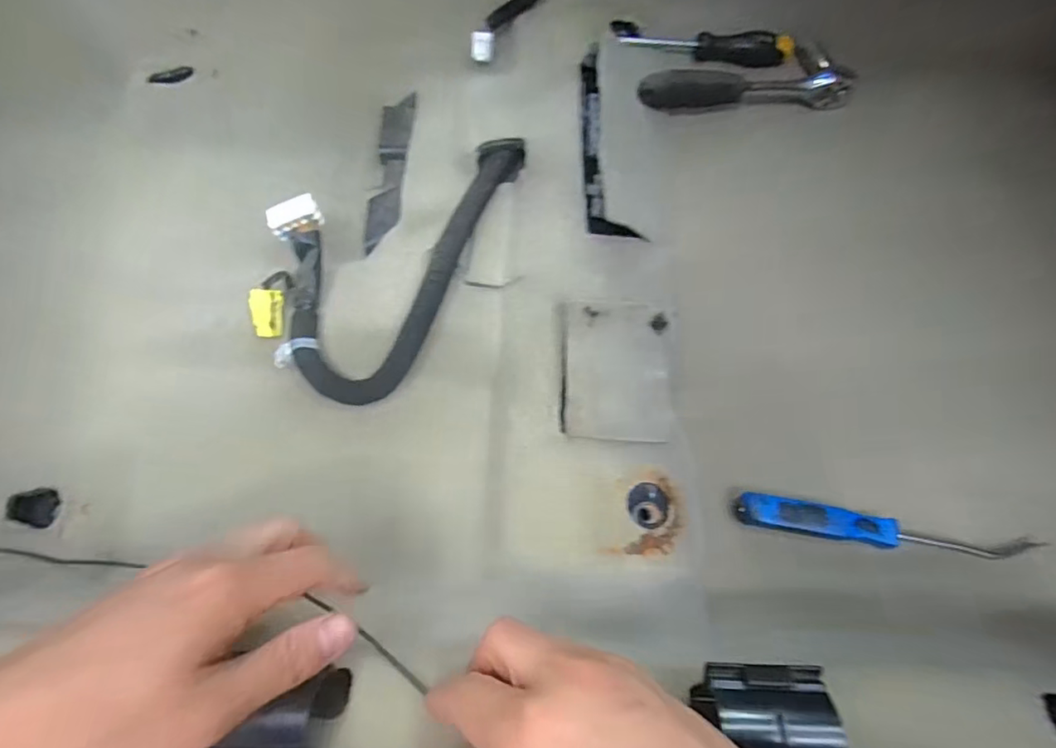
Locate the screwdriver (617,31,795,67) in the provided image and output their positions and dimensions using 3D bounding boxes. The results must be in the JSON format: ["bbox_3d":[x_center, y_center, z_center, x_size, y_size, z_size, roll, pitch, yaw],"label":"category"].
[{"bbox_3d":[0.159,-0.292,0.479,0.148,0.025,0.019,3,70,3],"label":"screwdriver"}]

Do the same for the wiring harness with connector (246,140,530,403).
[{"bbox_3d":[-0.123,-0.107,0.439,0.156,0.043,0.253,24,72,10],"label":"wiring harness with connector"}]

